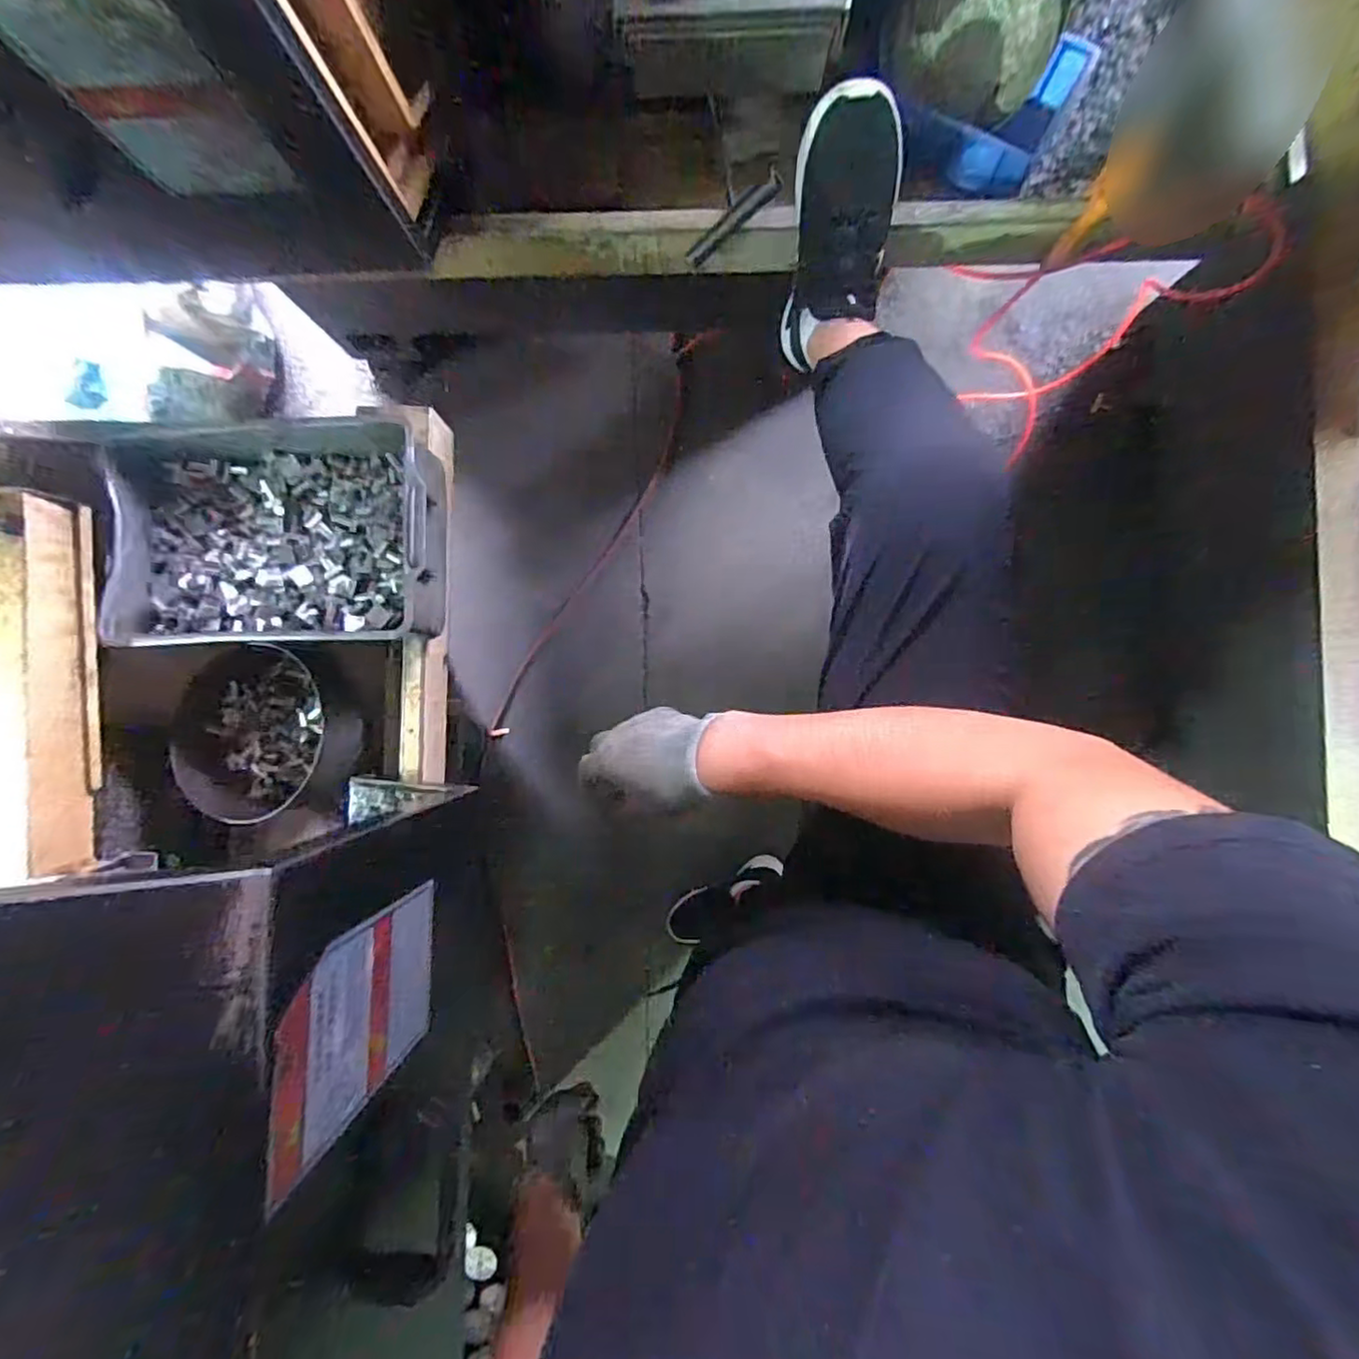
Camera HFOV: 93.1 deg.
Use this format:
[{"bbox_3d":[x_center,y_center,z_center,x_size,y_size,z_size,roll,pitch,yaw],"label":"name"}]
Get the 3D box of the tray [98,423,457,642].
[{"bbox_3d":[-0.421,-0.150,0.670,0.343,0.084,0.233,-4,89,1],"label":"tray"}]

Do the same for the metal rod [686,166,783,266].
[{"bbox_3d":[0.060,-0.518,0.725,0.128,0.016,0.020,-20,88,40],"label":"metal rod"}]

